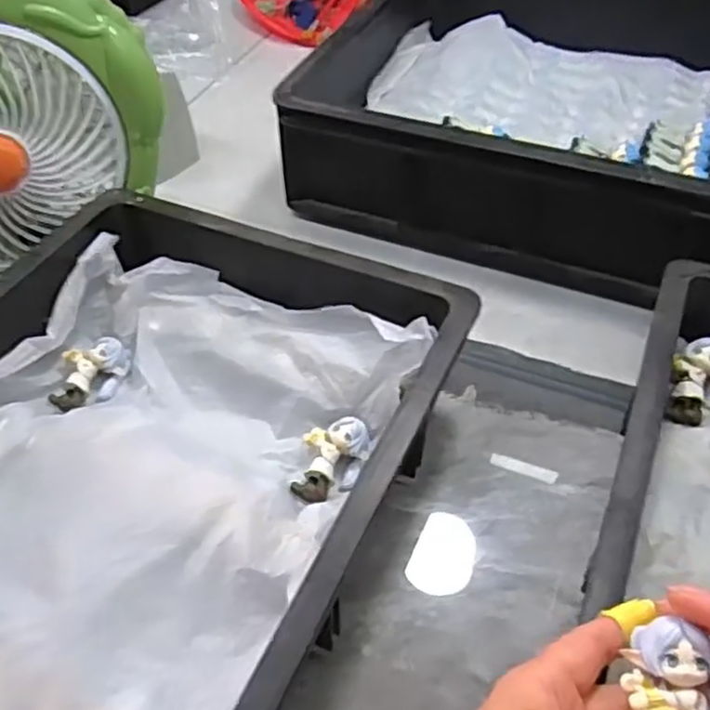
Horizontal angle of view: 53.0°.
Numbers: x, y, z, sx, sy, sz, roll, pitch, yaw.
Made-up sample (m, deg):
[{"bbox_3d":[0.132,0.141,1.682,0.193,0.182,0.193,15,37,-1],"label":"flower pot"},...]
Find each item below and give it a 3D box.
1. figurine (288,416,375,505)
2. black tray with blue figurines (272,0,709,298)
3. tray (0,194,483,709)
[{"bbox_3d":[-0.015,0.070,0.480,0.046,0.019,0.059,8,48,8],"label":"figurine"},{"bbox_3d":[0.271,-0.237,0.688,0.591,0.112,0.428,14,49,13],"label":"black tray with blue figurines"},{"bbox_3d":[-0.149,0.091,0.418,0.308,0.089,0.470,19,51,17],"label":"tray"}]

